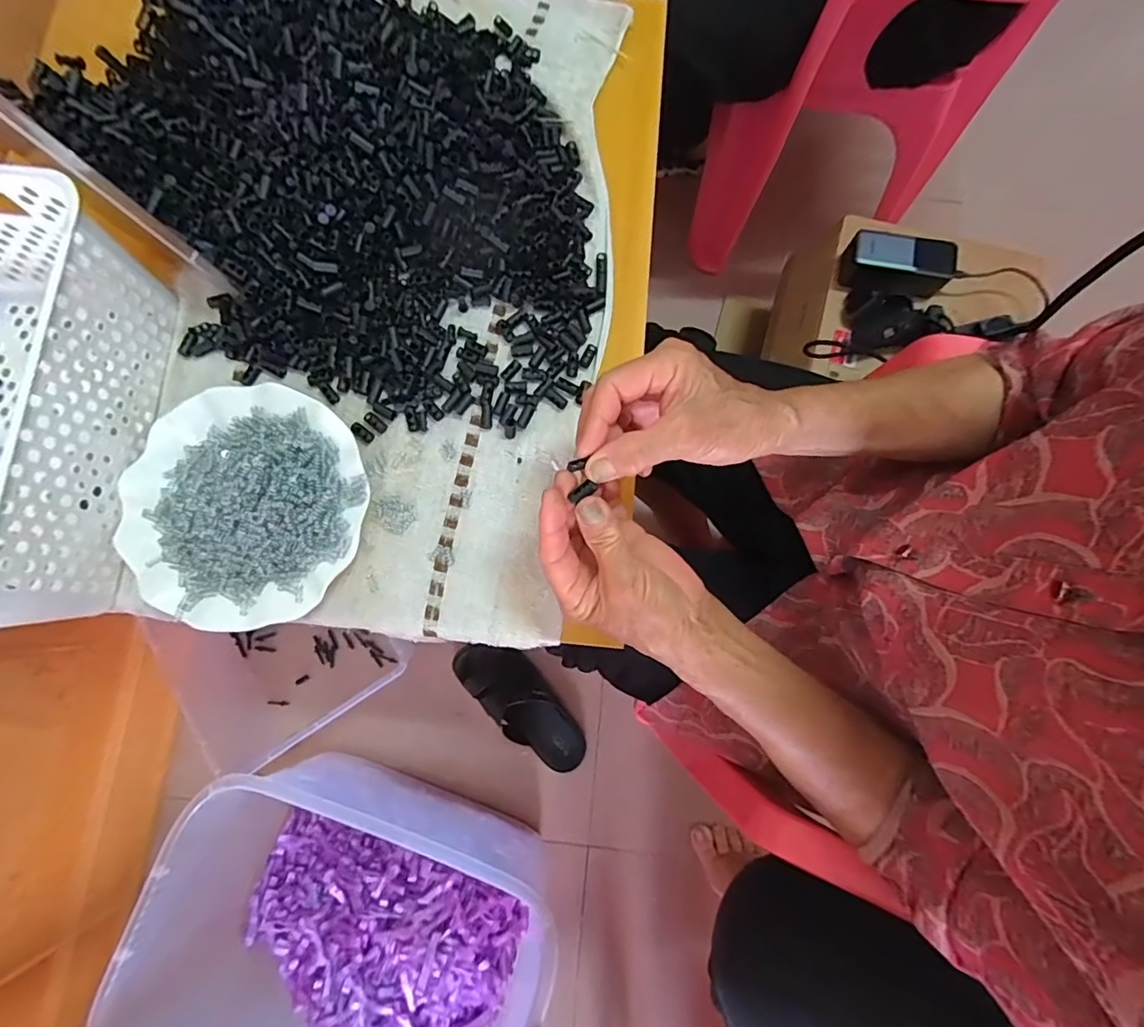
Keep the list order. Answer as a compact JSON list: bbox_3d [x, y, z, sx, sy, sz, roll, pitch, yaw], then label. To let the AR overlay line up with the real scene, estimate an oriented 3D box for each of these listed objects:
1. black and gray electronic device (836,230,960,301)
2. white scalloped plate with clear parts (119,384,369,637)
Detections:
[{"bbox_3d":[0.434,-0.332,0.697,0.132,0.057,0.062,17,80,4],"label":"black and gray electronic device"},{"bbox_3d":[-0.248,-0.010,0.386,0.178,0.037,0.177,0,80,1],"label":"white scalloped plate with clear parts"}]

